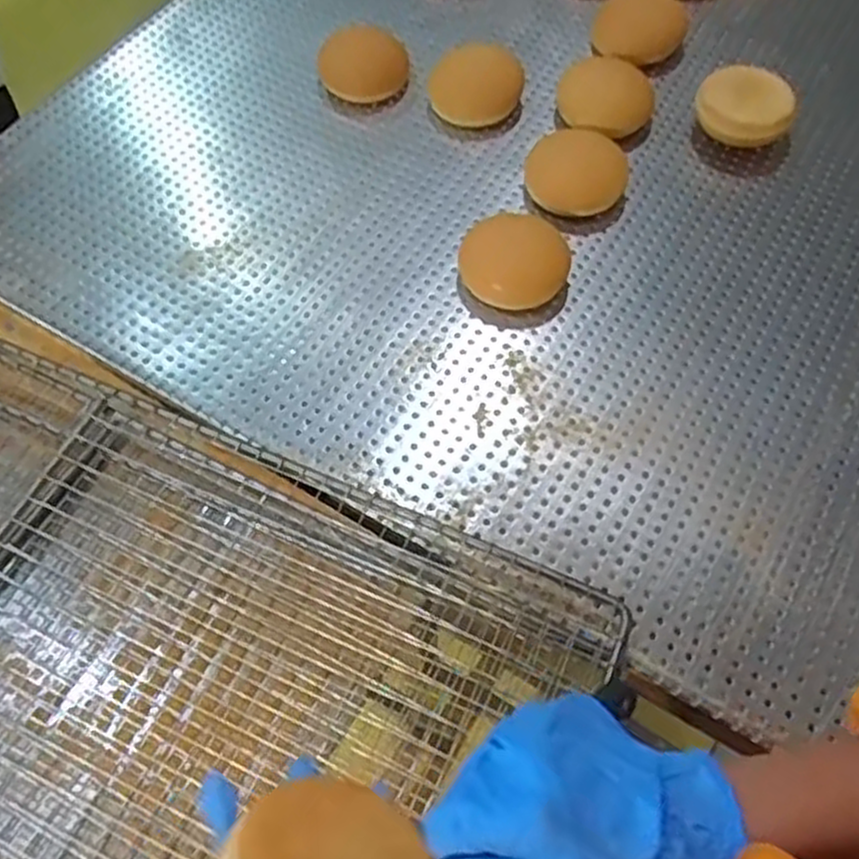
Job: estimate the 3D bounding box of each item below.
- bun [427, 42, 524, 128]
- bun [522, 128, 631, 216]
[{"bbox_3d":[0.052,-0.382,0.865,0.107,0.053,0.098,1,57,1],"label":"bun"},{"bbox_3d":[0.146,-0.258,0.787,0.106,0.052,0.089,19,59,12],"label":"bun"}]

